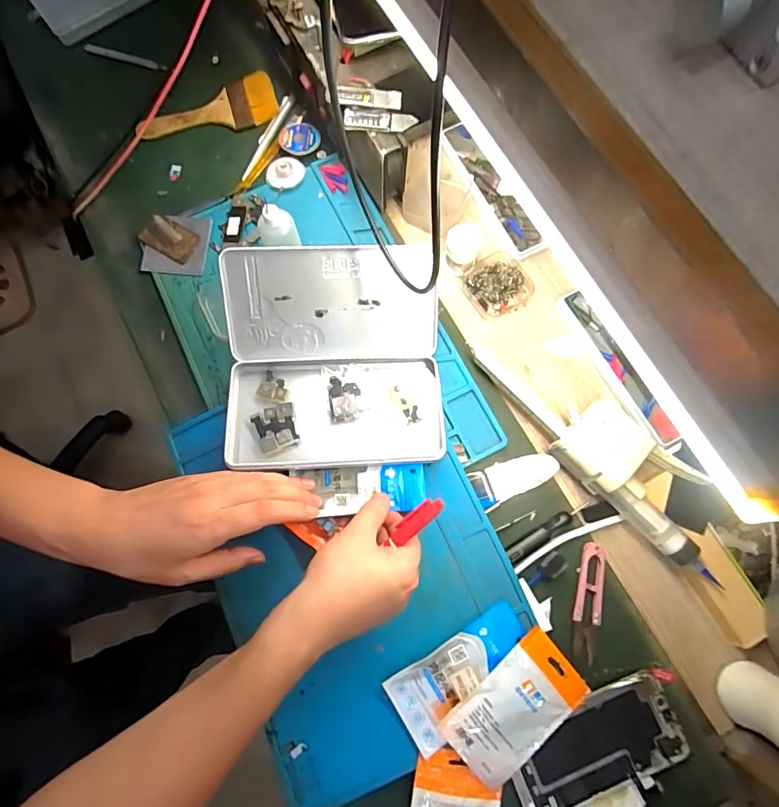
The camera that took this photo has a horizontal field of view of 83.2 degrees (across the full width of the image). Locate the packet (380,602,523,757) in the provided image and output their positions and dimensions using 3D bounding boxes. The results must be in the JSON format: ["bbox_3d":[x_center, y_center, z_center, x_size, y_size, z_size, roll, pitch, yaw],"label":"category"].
[{"bbox_3d":[0.064,0.228,0.366,0.123,0.006,0.063,-31,78,-7],"label":"packet"}]

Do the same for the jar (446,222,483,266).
[{"bbox_3d":[0.078,-0.165,0.458,0.039,0.022,0.039,1,100,7],"label":"jar"}]

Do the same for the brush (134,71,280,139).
[{"bbox_3d":[-0.208,-0.337,0.509,0.156,0.015,0.061,-20,77,-4],"label":"brush"}]

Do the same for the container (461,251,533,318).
[{"bbox_3d":[0.116,-0.127,0.462,0.068,0.013,0.062,-25,77,-5],"label":"container"}]

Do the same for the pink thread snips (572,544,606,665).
[{"bbox_3d":[0.179,0.176,0.390,0.024,0.010,0.099,13,77,4],"label":"pink thread snips"}]

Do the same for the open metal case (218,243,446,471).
[{"bbox_3d":[-0.053,-0.038,0.404,0.201,0.079,0.189,-3,76,0],"label":"open metal case"}]

